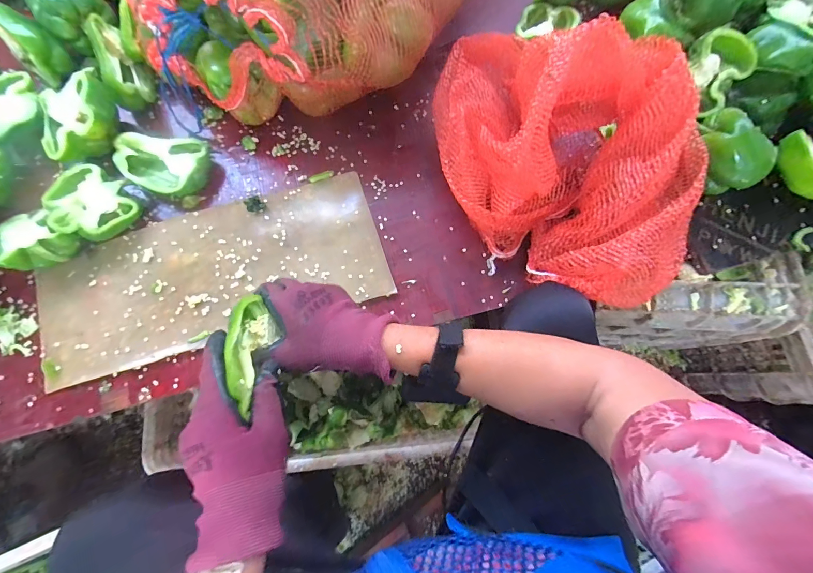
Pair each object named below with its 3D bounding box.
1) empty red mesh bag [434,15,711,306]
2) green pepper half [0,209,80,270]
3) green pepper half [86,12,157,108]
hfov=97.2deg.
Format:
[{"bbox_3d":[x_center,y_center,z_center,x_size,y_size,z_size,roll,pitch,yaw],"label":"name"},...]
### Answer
[{"bbox_3d":[0.176,-0.160,0.419,0.366,0.179,0.234,43,80,9],"label":"empty red mesh bag"},{"bbox_3d":[-0.458,-0.055,0.442,0.078,0.053,0.071,37,79,8],"label":"green pepper half"},{"bbox_3d":[-0.398,-0.307,0.500,0.047,0.066,0.111,-19,77,-5],"label":"green pepper half"}]

